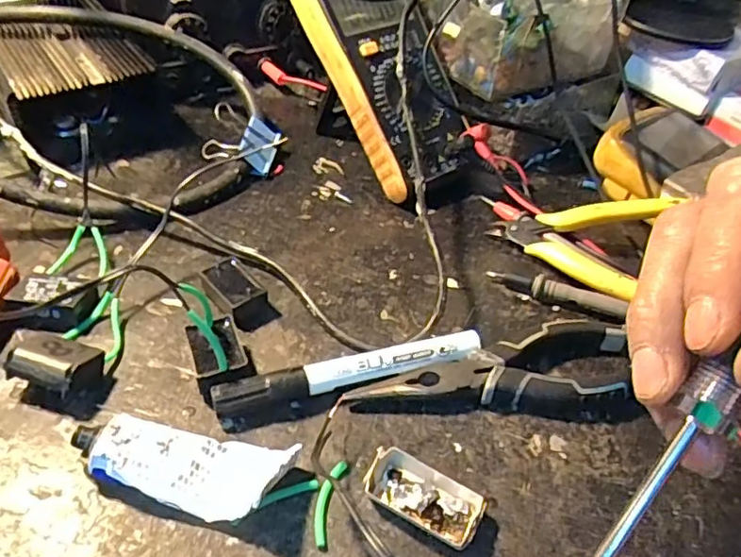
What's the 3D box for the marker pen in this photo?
[{"bbox_3d":[-0.009,0.048,0.308,0.137,0.016,0.014,-10,45,-18],"label":"marker pen"}]

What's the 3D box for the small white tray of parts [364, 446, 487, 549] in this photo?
[{"bbox_3d":[0.023,0.094,0.266,0.050,0.011,0.027,24,45,18],"label":"small white tray of parts"}]

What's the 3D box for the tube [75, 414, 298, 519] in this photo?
[{"bbox_3d":[-0.079,0.080,0.258,0.088,0.021,0.036,5,42,-2],"label":"tube"}]

